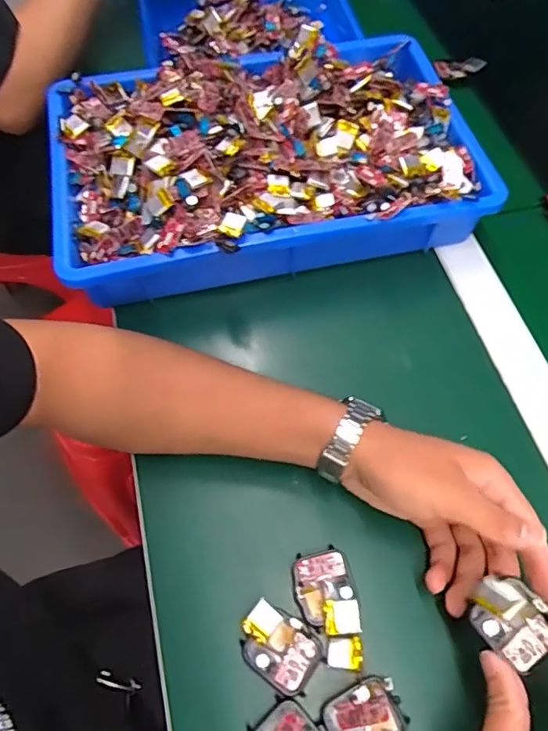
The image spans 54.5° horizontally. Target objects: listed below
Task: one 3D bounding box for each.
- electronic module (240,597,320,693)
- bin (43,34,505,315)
[{"bbox_3d":[0.003,0.174,0.329,0.049,0.014,0.037,27,64,14],"label":"electronic module"},{"bbox_3d":[-0.013,-0.201,0.503,0.378,0.084,0.256,-10,62,-6],"label":"bin"}]

